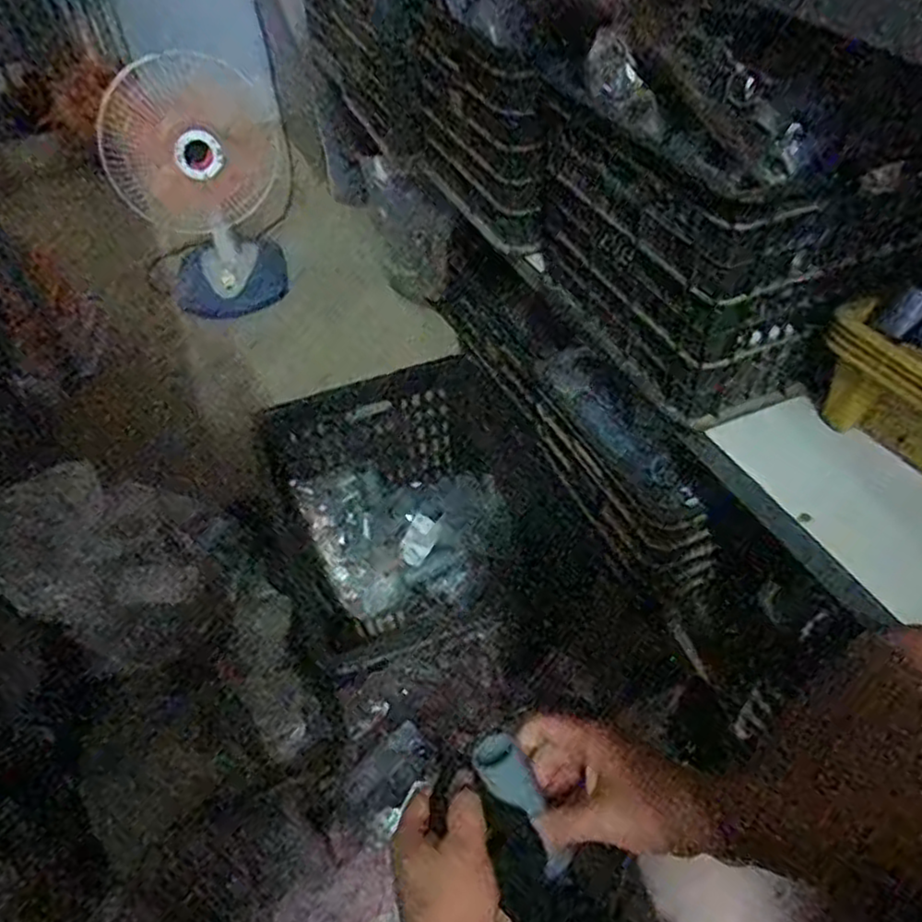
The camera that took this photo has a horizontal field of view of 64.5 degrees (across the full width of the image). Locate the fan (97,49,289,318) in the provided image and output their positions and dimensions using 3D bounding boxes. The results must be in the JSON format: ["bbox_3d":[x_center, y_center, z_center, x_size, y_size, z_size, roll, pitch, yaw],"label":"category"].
[{"bbox_3d":[-0.579,-0.615,1.665,0.362,0.492,0.232,-15,47,-10],"label":"fan"}]

